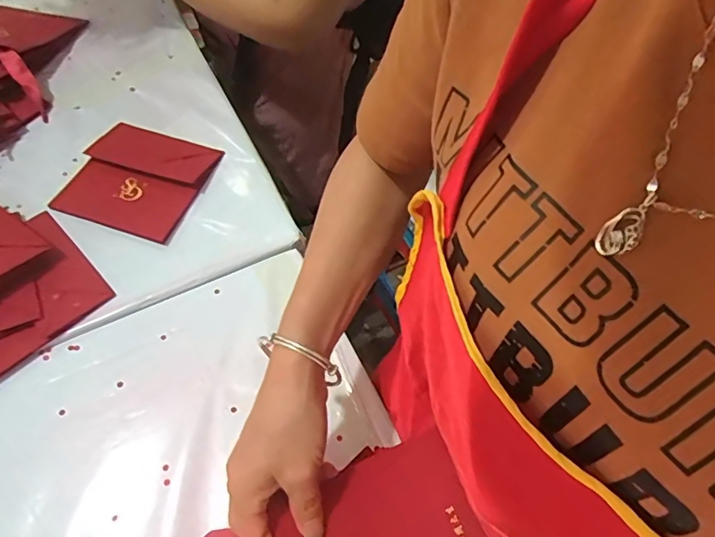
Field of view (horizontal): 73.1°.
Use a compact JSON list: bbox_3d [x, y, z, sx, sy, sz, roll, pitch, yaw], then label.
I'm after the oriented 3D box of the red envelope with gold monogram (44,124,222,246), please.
[{"bbox_3d":[-0.239,-0.101,0.533,0.139,0.012,0.135,18,62,8],"label":"red envelope with gold monogram"}]

